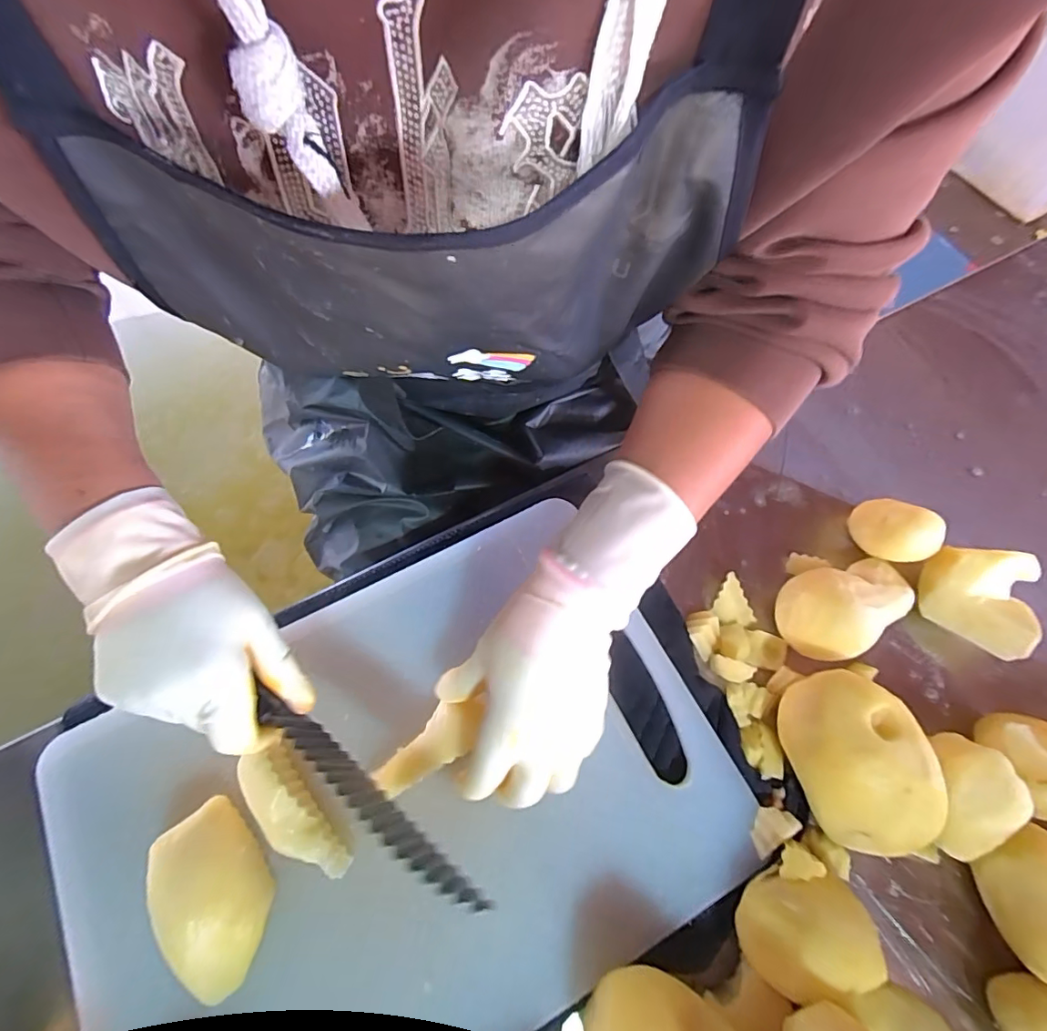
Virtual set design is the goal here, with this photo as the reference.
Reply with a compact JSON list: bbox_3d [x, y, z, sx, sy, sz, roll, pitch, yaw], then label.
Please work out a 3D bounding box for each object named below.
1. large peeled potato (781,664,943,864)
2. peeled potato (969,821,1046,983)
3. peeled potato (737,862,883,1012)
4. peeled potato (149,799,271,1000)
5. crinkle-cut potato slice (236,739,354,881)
[{"bbox_3d":[0.207,0.151,0.315,0.071,0.053,0.105,-19,70,-9],"label":"large peeled potato"},{"bbox_3d":[0.304,0.227,0.299,0.040,0.044,0.074,5,68,0],"label":"peeled potato"},{"bbox_3d":[0.158,0.228,0.279,0.070,0.042,0.054,-5,68,-4],"label":"peeled potato"},{"bbox_3d":[-0.170,0.209,0.279,0.046,0.032,0.086,-34,73,-14],"label":"peeled potato"},{"bbox_3d":[-0.134,0.174,0.295,0.025,0.035,0.082,-36,74,-15],"label":"crinkle-cut potato slice"}]

